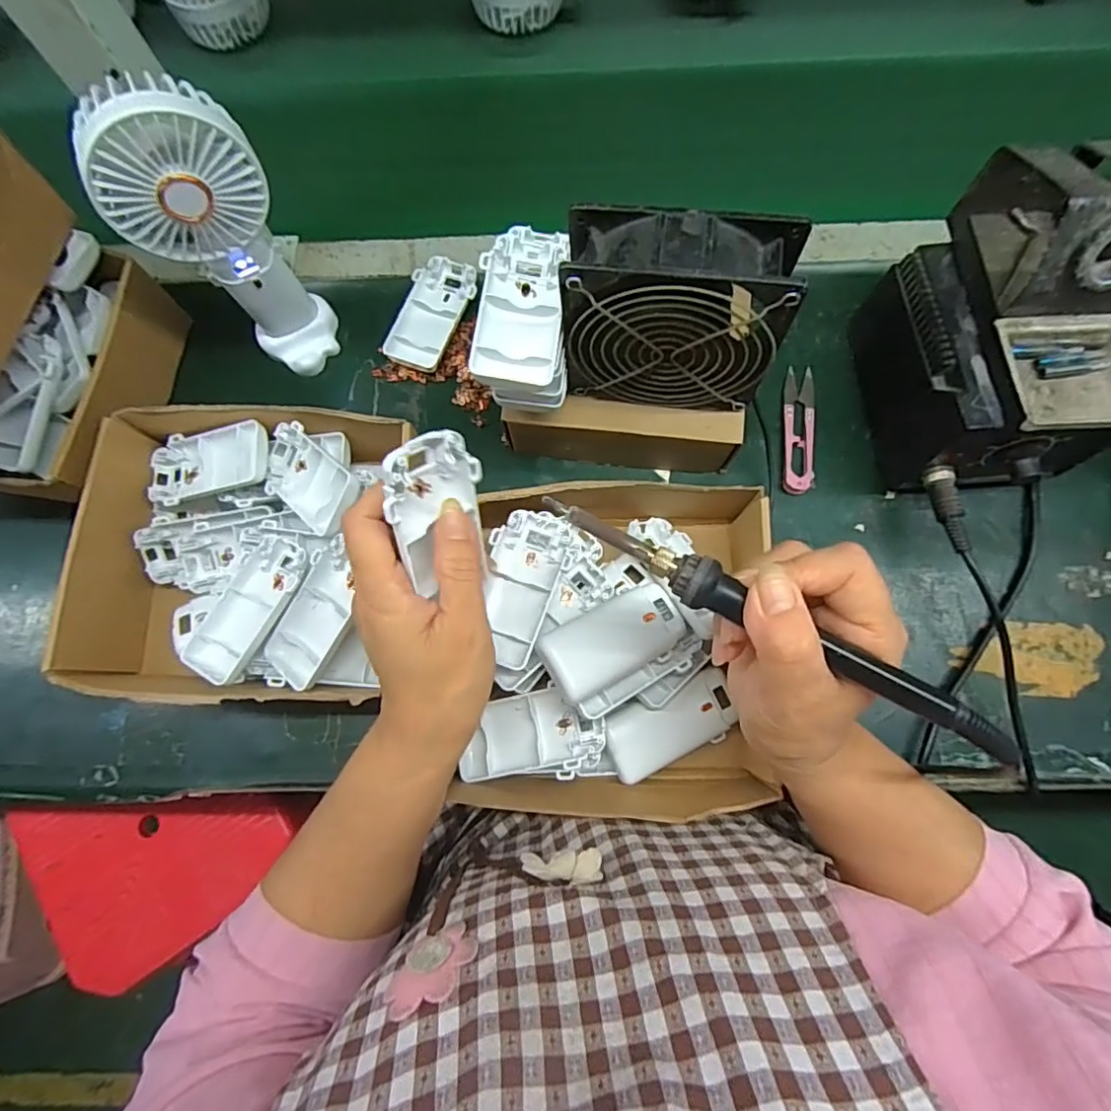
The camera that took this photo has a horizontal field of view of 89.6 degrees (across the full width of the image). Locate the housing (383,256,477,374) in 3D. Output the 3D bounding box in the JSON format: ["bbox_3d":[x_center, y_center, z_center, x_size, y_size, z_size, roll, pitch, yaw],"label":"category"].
[{"bbox_3d":[-0.098,-0.193,0.448,0.044,0.018,0.096,21,78,6],"label":"housing"}]

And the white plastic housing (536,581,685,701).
[{"bbox_3d":[0.036,0.050,0.337,0.089,0.014,0.043,-25,77,-21],"label":"white plastic housing"}]

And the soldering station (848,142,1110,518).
[{"bbox_3d":[0.275,-0.137,0.351,0.104,0.158,0.176,-15,77,-2],"label":"soldering station"}]

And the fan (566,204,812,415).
[{"bbox_3d":[0.066,-0.135,0.322,0.118,0.114,0.044,9,77,3],"label":"fan"}]

